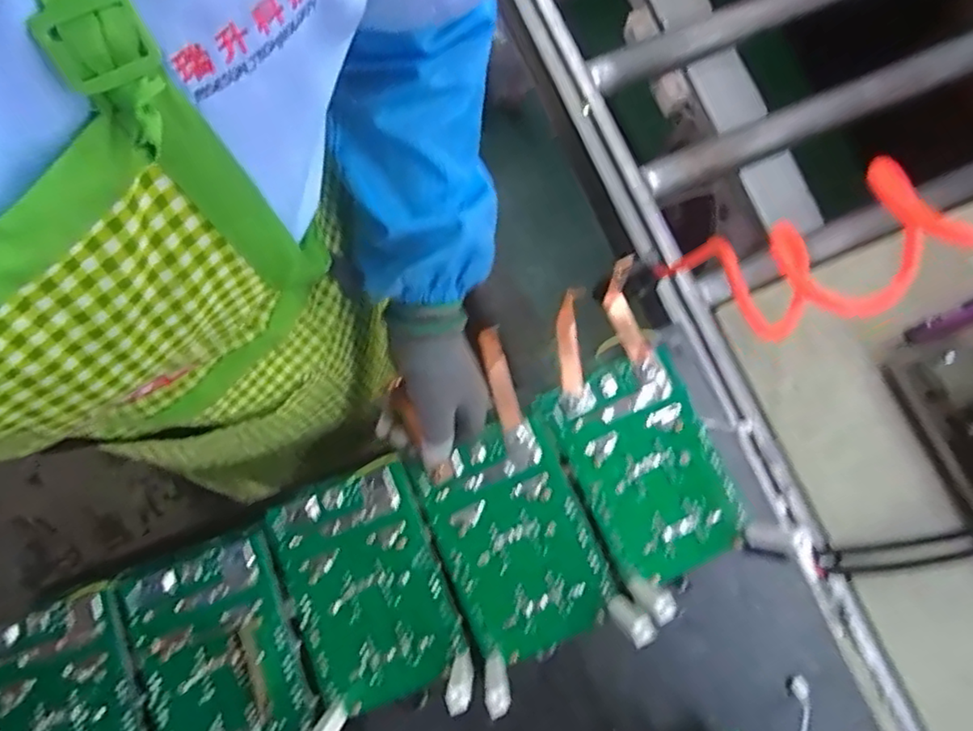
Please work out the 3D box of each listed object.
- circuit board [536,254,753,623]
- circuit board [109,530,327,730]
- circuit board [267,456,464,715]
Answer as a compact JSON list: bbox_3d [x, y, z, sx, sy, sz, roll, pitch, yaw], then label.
[{"bbox_3d":[0.116,0.052,0.504,0.111,0.025,0.248,-24,80,-4],"label":"circuit board"},{"bbox_3d":[-0.203,0.223,0.473,0.119,0.016,0.166,-24,80,-4],"label":"circuit board"},{"bbox_3d":[-0.095,0.170,0.486,0.114,0.010,0.165,-22,80,-4],"label":"circuit board"}]

